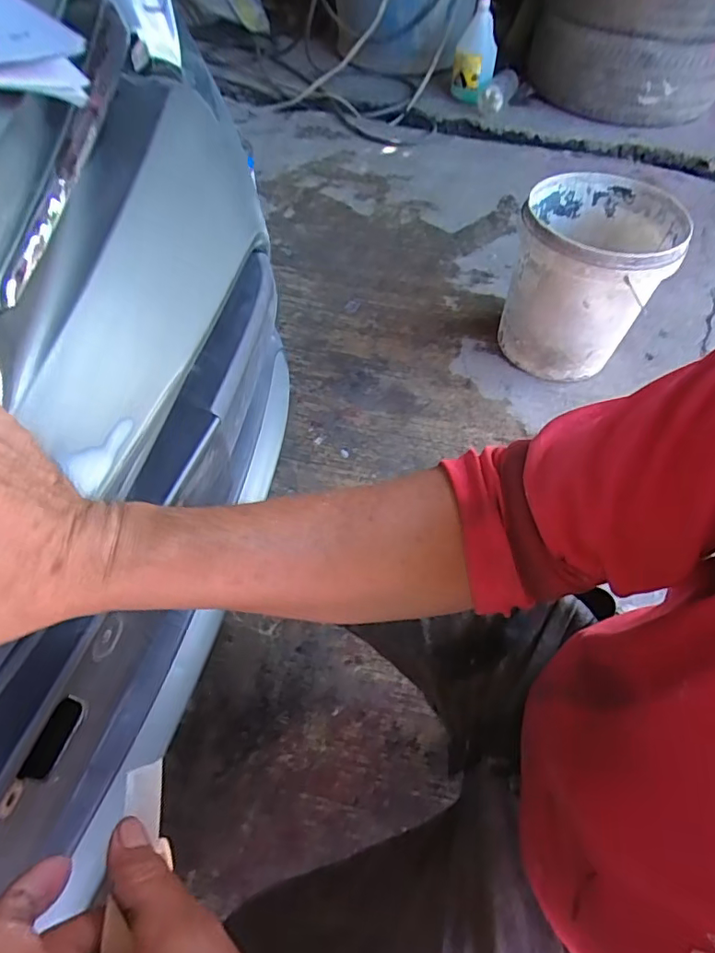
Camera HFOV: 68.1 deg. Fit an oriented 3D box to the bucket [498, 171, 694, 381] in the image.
[{"bbox_3d":[0.463,-0.401,1.112,0.272,0.317,0.313,18,55,9],"label":"bucket"}]

